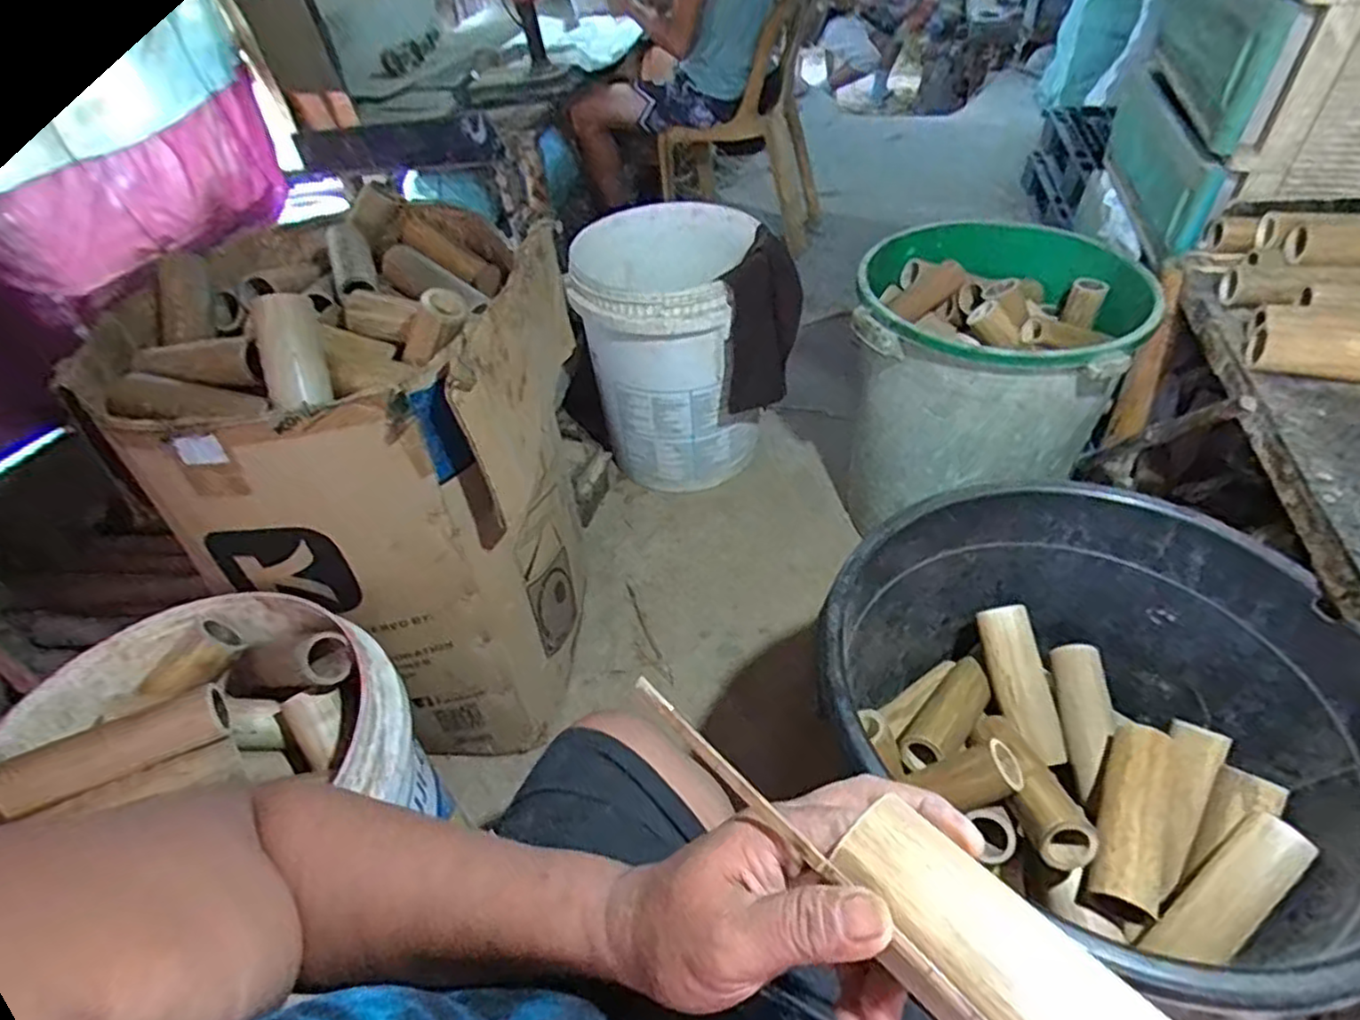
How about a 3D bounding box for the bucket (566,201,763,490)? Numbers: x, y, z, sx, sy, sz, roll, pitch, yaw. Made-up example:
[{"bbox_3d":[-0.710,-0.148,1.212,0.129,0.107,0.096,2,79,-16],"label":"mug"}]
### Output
[{"bbox_3d":[-0.018,-0.332,1.561,0.366,0.515,0.376,-1,44,1],"label":"bucket"}]

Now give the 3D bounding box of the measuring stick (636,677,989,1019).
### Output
[{"bbox_3d":[0.077,0.155,0.251,0.009,0.012,0.279,-33,54,-27],"label":"measuring stick"}]

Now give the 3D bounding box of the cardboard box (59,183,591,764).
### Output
[{"bbox_3d":[-0.401,-0.047,1.090,0.445,0.647,0.569,1,45,4],"label":"cardboard box"}]

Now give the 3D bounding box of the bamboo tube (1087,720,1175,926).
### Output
[{"bbox_3d":[0.442,0.301,0.686,0.077,0.059,0.186,24,50,25],"label":"bamboo tube"}]

